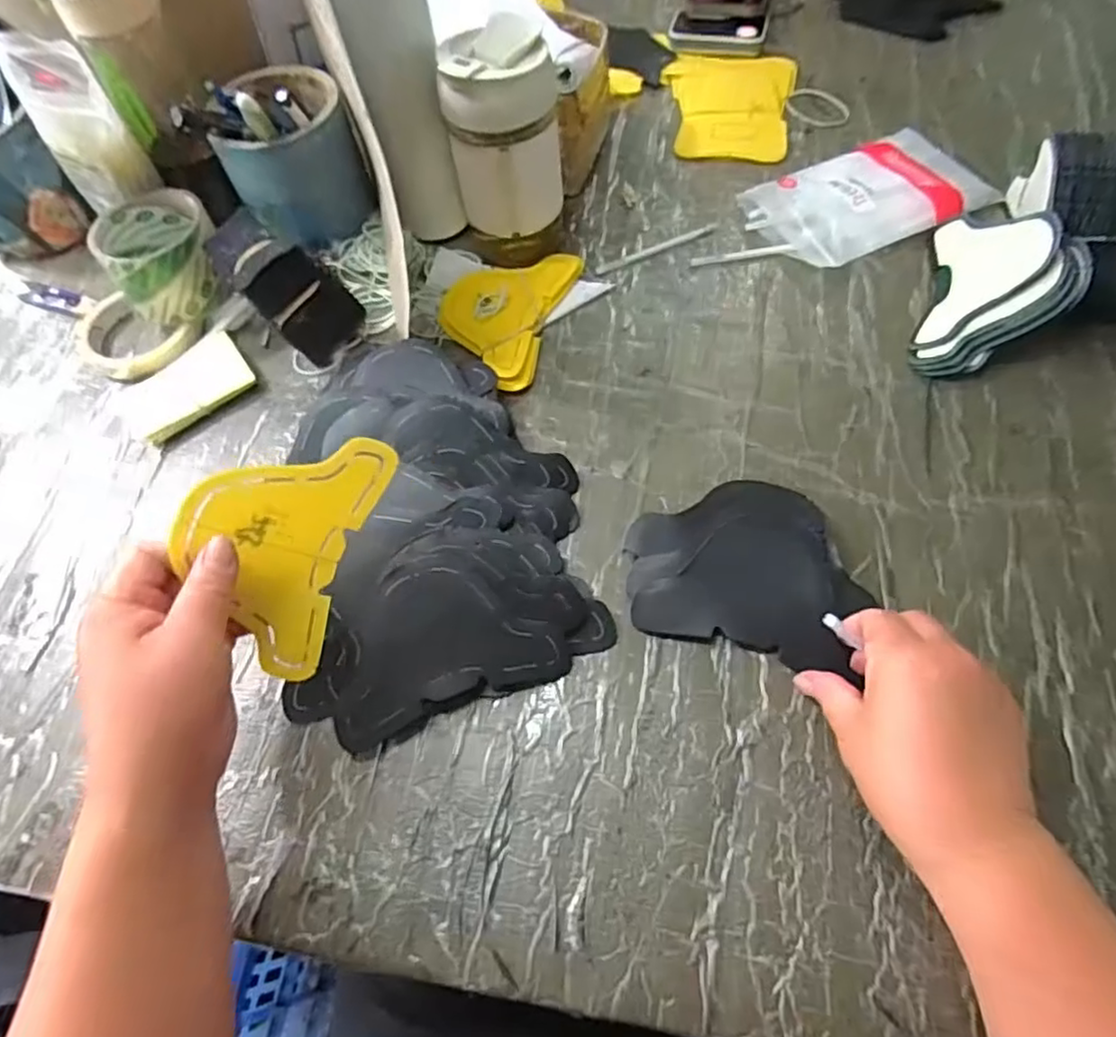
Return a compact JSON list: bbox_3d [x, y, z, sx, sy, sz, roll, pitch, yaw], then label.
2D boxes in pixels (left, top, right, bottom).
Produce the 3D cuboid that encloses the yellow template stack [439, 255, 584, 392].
[{"bbox_3d":[-0.047,-0.165,0.530,0.093,0.011,0.137,16,64,13],"label":"yellow template stack"}]

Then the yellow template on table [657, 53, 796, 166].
[{"bbox_3d":[0.163,-0.394,0.636,0.120,0.004,0.144,4,67,9],"label":"yellow template on table"}]

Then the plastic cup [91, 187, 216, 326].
[{"bbox_3d":[-0.313,-0.208,0.538,0.082,0.072,0.085,-2,62,4],"label":"plastic cup"}]

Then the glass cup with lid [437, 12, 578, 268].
[{"bbox_3d":[-0.038,-0.273,0.504,0.070,0.155,0.069,-2,62,4],"label":"glass cup with lid"}]

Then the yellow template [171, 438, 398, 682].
[{"bbox_3d":[-0.147,0.014,0.343,0.005,0.087,0.132,27,96,56],"label":"yellow template"}]

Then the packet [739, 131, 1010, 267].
[{"bbox_3d":[0.253,-0.268,0.557,0.169,0.029,0.114,-21,62,-7],"label":"packet"}]

